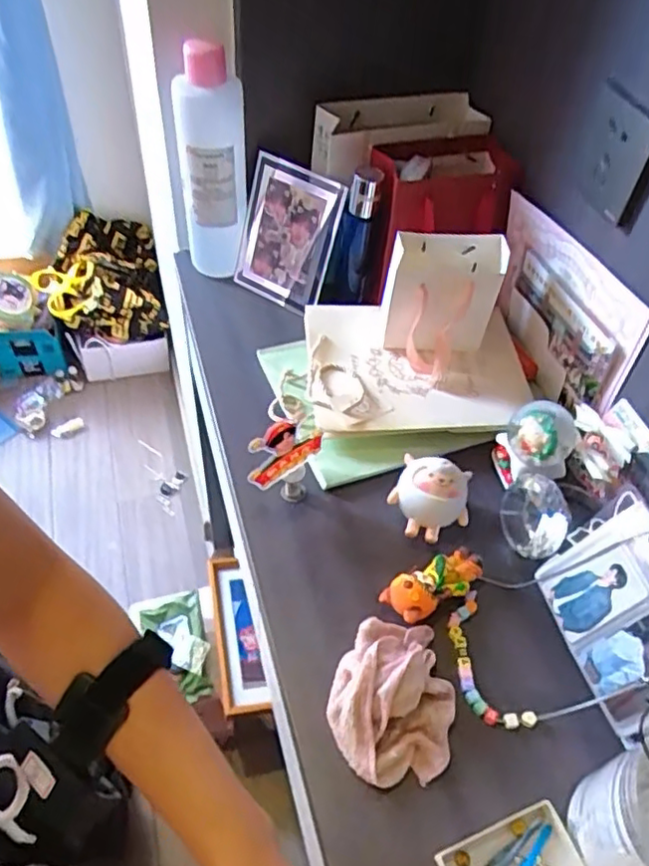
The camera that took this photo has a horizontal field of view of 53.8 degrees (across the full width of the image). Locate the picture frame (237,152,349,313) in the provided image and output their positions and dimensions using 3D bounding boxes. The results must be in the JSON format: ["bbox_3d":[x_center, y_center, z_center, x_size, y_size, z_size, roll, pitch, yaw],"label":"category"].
[{"bbox_3d":[-0.044,-0.242,0.786,0.116,0.165,0.030,28,34,13],"label":"picture frame"}]

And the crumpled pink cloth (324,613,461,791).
[{"bbox_3d":[0.055,0.202,0.504,0.101,0.036,0.130,15,51,8],"label":"crumpled pink cloth"}]

